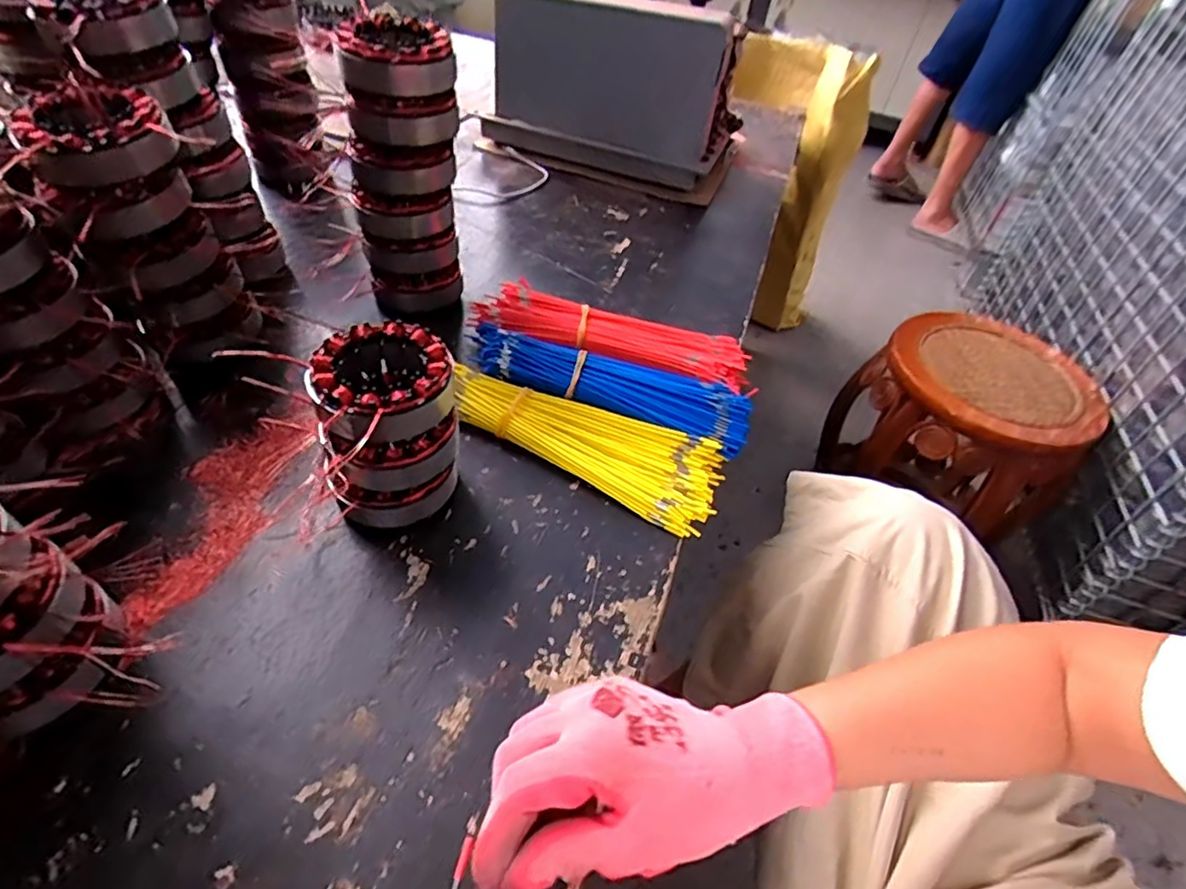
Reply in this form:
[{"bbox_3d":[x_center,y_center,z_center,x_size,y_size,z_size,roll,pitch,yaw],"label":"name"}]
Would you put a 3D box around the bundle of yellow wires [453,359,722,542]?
[{"bbox_3d":[-0.002,-0.011,0.500,0.226,0.033,0.085,25,50,18],"label":"bundle of yellow wires"}]

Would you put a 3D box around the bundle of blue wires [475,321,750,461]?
[{"bbox_3d":[0.012,-0.054,0.530,0.246,0.037,0.068,14,47,8],"label":"bundle of blue wires"}]

